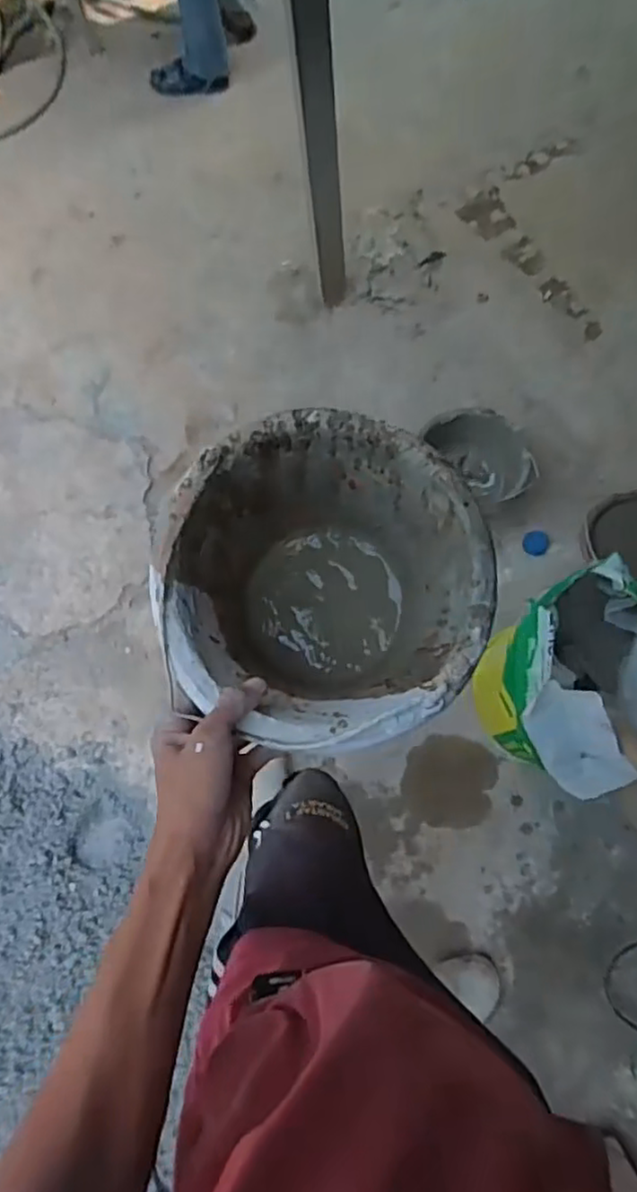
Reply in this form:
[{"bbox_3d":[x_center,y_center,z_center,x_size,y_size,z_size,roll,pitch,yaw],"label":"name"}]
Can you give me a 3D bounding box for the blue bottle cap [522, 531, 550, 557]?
[{"bbox_3d":[0.503,-0.120,1.543,0.060,0.010,0.057,-1,86,14],"label":"blue bottle cap"}]

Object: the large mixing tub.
[{"bbox_3d":[0.005,0.004,0.564,0.236,0.170,0.240,0,75,0],"label":"large mixing tub"}]

